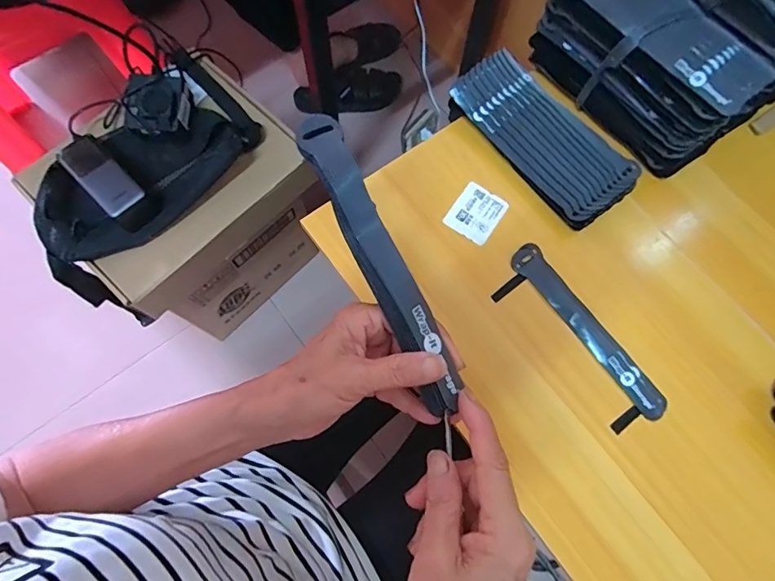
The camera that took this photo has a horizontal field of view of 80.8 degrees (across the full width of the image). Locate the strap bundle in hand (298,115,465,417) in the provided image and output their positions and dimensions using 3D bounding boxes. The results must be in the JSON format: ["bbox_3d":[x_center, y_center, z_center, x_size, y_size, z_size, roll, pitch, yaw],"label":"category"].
[{"bbox_3d":[-0.003,-0.016,0.267,0.027,0.016,0.187,-26,90,-9],"label":"strap bundle in hand"}]

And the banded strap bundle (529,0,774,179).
[{"bbox_3d":[0.257,-0.231,0.452,0.097,0.093,0.212,-37,79,-11],"label":"banded strap bundle"}]

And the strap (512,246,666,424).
[{"bbox_3d":[0.193,0.037,0.442,0.031,0.008,0.196,-33,78,-10],"label":"strap"}]

